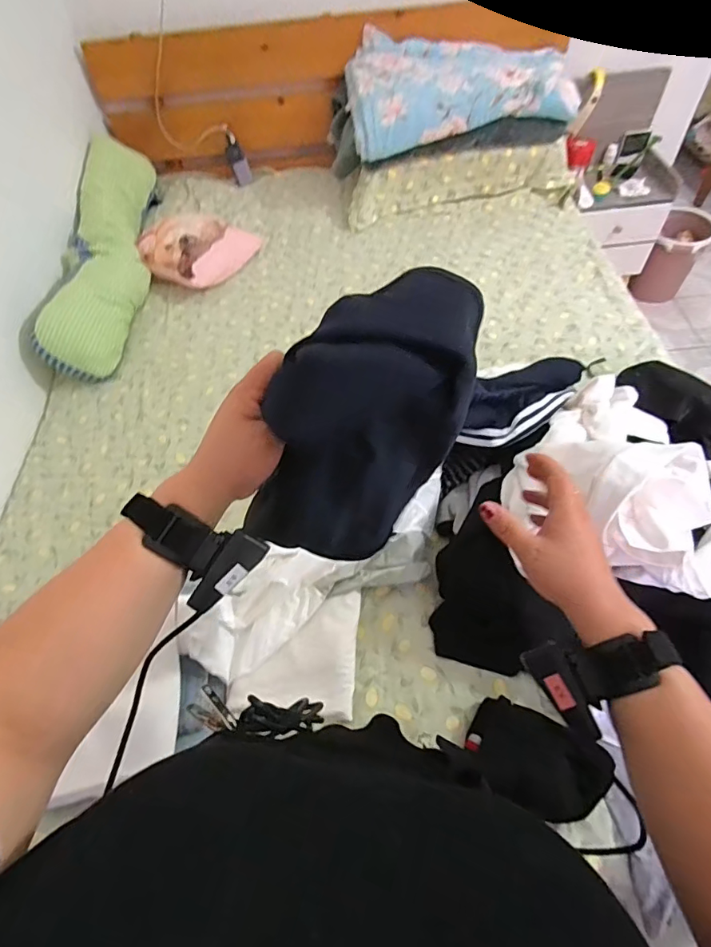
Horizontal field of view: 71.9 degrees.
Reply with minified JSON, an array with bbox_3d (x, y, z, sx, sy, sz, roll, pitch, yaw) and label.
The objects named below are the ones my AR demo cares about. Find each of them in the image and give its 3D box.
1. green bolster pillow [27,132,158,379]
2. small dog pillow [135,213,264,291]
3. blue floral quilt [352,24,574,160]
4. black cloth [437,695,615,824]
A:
[{"bbox_3d":[-0.659,-0.586,1.276,0.179,0.243,0.720,-5,55,1],"label":"green bolster pillow"},{"bbox_3d":[-0.438,-0.631,1.356,0.245,0.107,0.261,19,59,16],"label":"small dog pillow"},{"bbox_3d":[0.274,-1.045,1.334,0.584,0.152,0.329,-1,55,4],"label":"blue floral quilt"},{"bbox_3d":[0.223,0.377,0.646,0.188,0.099,0.113,21,60,18],"label":"black cloth"}]

